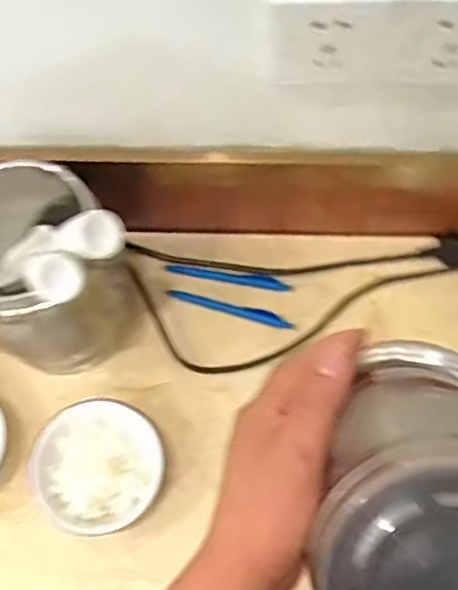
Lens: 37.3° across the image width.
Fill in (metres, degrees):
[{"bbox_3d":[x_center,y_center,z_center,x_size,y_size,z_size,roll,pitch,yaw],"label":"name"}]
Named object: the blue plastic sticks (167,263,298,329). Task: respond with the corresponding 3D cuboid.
[{"bbox_3d":[0.003,-0.005,0.701,0.139,0.009,0.050,16,68,9],"label":"blue plastic sticks"}]

